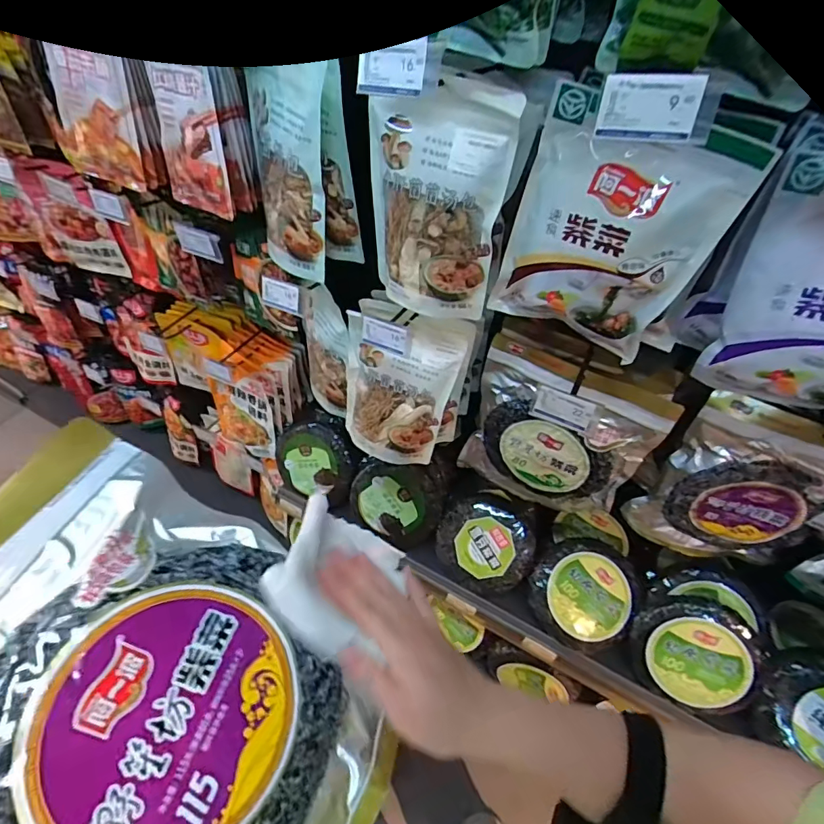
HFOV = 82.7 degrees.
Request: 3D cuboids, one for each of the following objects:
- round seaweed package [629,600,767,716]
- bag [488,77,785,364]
[{"bbox_3d":[0.526,0.452,0.873,0.203,0.205,0.049,52,20,10],"label":"round seaweed package"},{"bbox_3d":[0.207,-0.185,0.505,0.202,0.246,0.035,26,52,18],"label":"bag"}]

